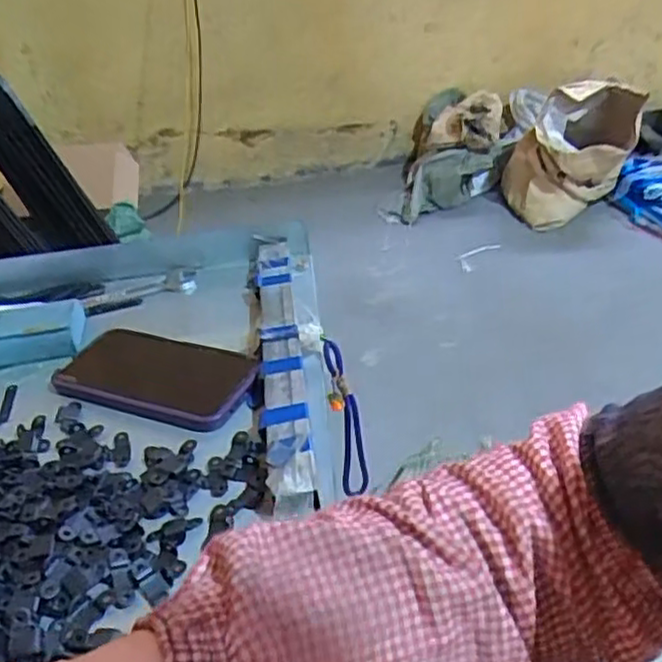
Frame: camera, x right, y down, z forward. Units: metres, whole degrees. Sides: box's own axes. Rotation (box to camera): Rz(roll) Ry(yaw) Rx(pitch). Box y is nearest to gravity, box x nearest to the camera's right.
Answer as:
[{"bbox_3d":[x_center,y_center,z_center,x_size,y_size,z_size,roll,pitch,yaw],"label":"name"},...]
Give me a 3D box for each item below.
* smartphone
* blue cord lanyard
[{"bbox_3d":[-0.140,0.033,0.564,0.165,0.009,0.084,10,38,23],"label":"smartphone"},{"bbox_3d":[0.013,0.073,0.601,0.024,0.142,0.034,-9,35,-4],"label":"blue cord lanyard"}]

